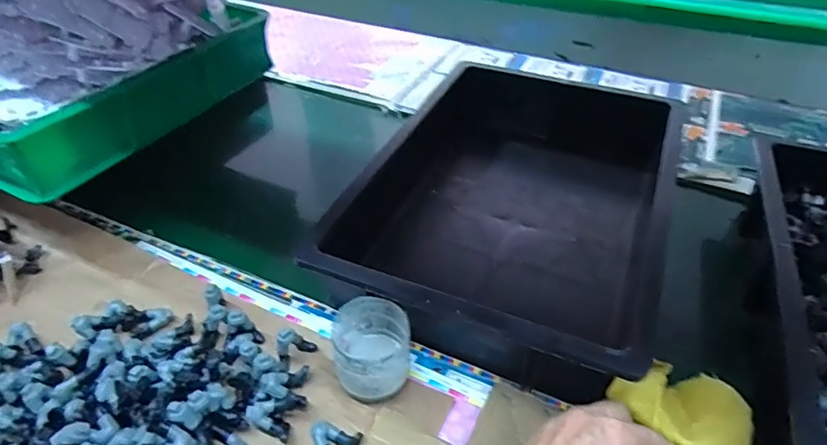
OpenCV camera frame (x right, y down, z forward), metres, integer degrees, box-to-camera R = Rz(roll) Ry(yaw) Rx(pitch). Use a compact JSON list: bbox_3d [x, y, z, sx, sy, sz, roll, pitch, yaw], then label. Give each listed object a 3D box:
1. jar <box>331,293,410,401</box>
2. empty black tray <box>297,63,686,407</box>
[{"bbox_3d":[-0.036,0.108,0.461,0.063,0.068,0.072,-10,43,-9],"label":"jar"},{"bbox_3d":[0.120,-0.031,0.611,0.302,0.091,0.446,16,45,18],"label":"empty black tray"}]

